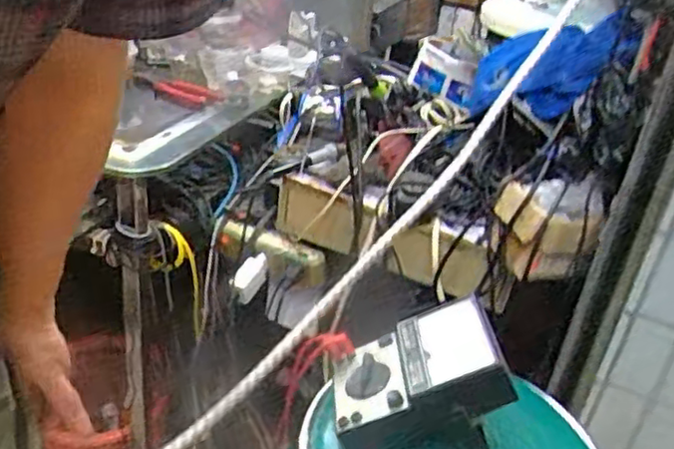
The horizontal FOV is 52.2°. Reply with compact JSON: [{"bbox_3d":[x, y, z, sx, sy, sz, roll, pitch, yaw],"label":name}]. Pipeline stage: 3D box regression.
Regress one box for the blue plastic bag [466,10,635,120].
[{"bbox_3d":[0.230,-0.180,0.805,0.055,0.108,0.268,-7,8,-22],"label":"blue plastic bag"}]

